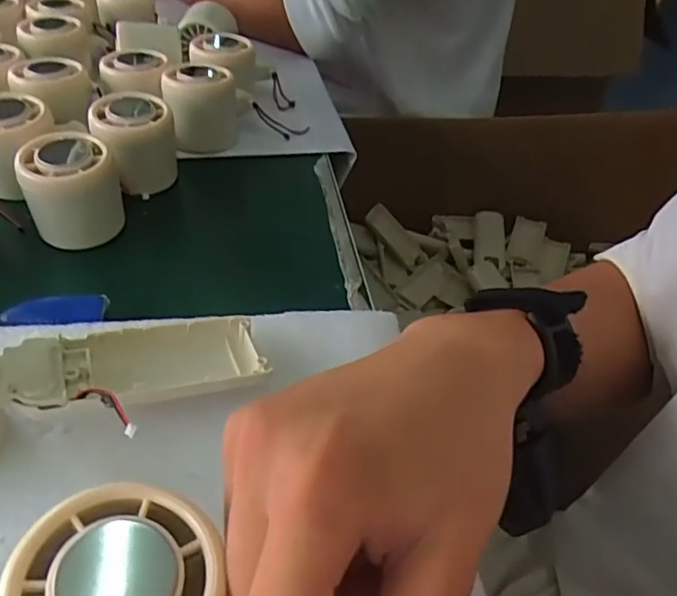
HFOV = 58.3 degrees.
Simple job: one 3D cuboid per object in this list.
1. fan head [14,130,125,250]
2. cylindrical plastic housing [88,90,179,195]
[{"bbox_3d":[-0.169,-0.069,0.383,0.056,0.056,0.050,-17,45,-24],"label":"fan head"},{"bbox_3d":[-0.146,-0.109,0.436,0.053,0.067,0.049,3,40,-2],"label":"cylindrical plastic housing"}]

